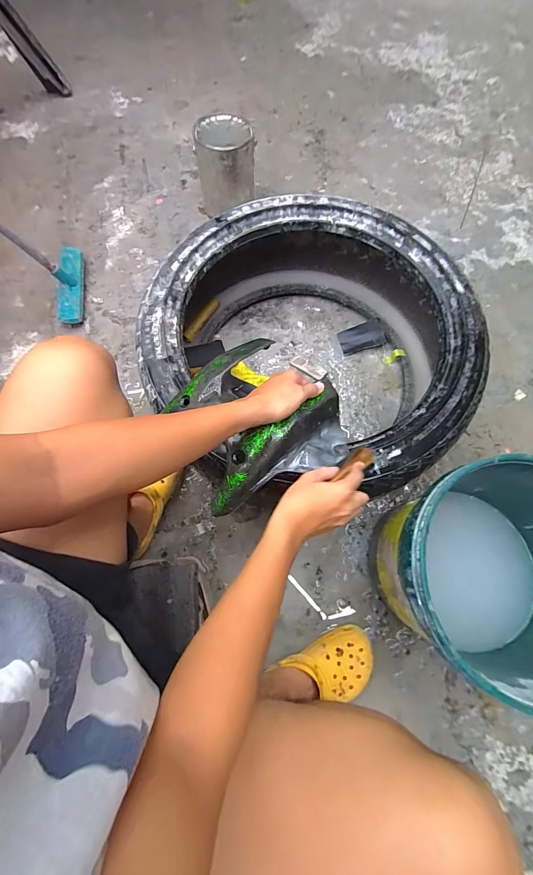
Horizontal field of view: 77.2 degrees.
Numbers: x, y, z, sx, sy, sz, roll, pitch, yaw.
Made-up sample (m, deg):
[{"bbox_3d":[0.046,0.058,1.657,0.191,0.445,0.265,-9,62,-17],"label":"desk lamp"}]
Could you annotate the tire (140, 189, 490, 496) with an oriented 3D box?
[{"bbox_3d":[0.096,-0.204,0.756,0.620,0.260,0.629,8,71,3],"label":"tire"}]

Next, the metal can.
[{"bbox_3d":[-0.117,-0.780,0.987,0.153,0.213,0.147,0,71,-1],"label":"metal can"}]

